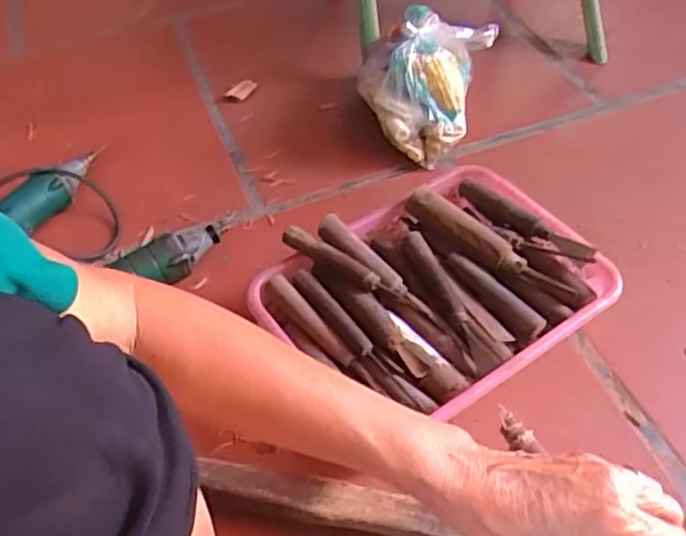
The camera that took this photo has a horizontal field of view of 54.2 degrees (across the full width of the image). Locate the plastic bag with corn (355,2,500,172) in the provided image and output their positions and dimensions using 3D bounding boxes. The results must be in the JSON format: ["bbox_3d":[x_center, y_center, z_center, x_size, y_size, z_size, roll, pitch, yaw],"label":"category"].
[{"bbox_3d":[0.096,-0.242,0.896,0.161,0.138,0.148,20,55,19],"label":"plastic bag with corn"}]

